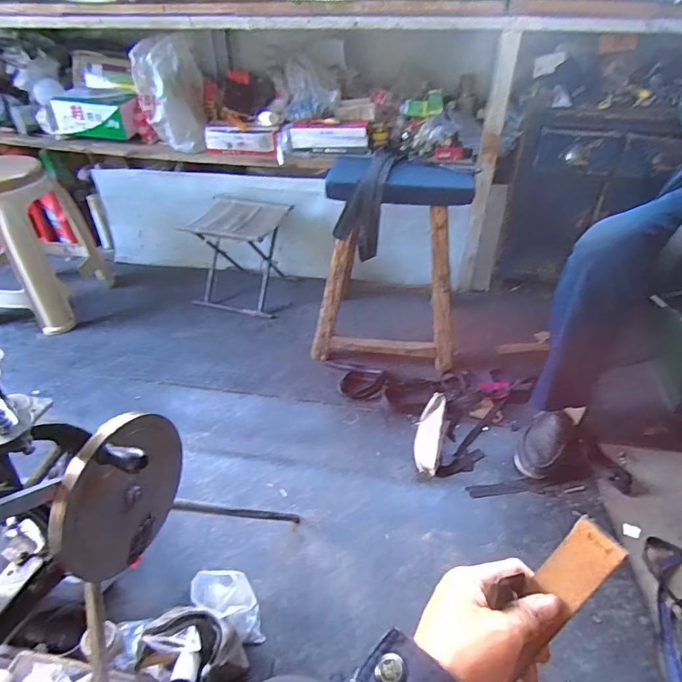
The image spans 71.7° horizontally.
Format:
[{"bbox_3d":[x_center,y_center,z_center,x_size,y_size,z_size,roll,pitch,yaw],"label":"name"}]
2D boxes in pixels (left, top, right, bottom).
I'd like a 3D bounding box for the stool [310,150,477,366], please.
[{"bbox_3d":[0.124,-0.199,1.250,0.375,0.500,0.242,2,39,4],"label":"stool"}]

